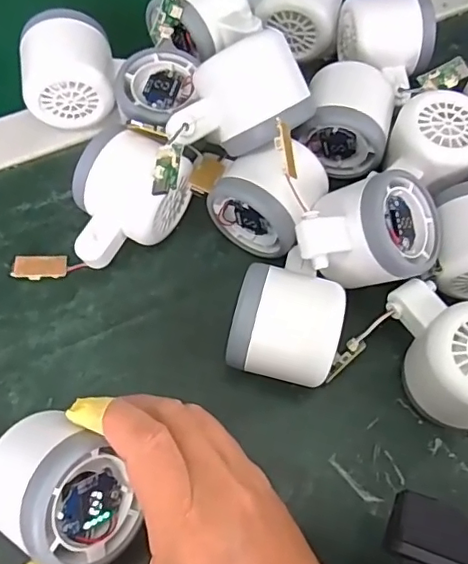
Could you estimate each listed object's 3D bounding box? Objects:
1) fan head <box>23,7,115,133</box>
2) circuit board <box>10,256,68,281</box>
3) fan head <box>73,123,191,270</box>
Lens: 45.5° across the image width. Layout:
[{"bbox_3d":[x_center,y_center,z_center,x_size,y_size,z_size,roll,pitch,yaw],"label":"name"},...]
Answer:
[{"bbox_3d":[-0.112,-0.140,0.379,0.059,0.061,0.055,-10,66,-6],"label":"fan head"},{"bbox_3d":[-0.121,-0.009,0.347,0.033,0.004,0.016,-3,64,-16],"label":"circuit board"},{"bbox_3d":[-0.067,-0.046,0.338,0.051,0.057,0.078,32,69,14],"label":"fan head"}]

